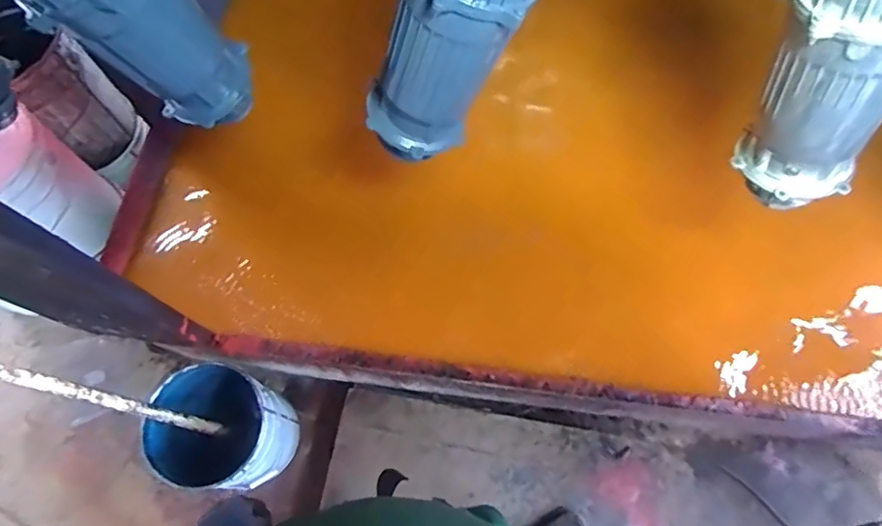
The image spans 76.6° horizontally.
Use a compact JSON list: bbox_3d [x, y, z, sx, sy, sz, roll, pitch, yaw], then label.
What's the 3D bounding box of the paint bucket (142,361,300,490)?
[{"bbox_3d":[-0.556,0.438,1.471,0.317,0.291,0.284,12,67,6],"label":"paint bucket"}]

